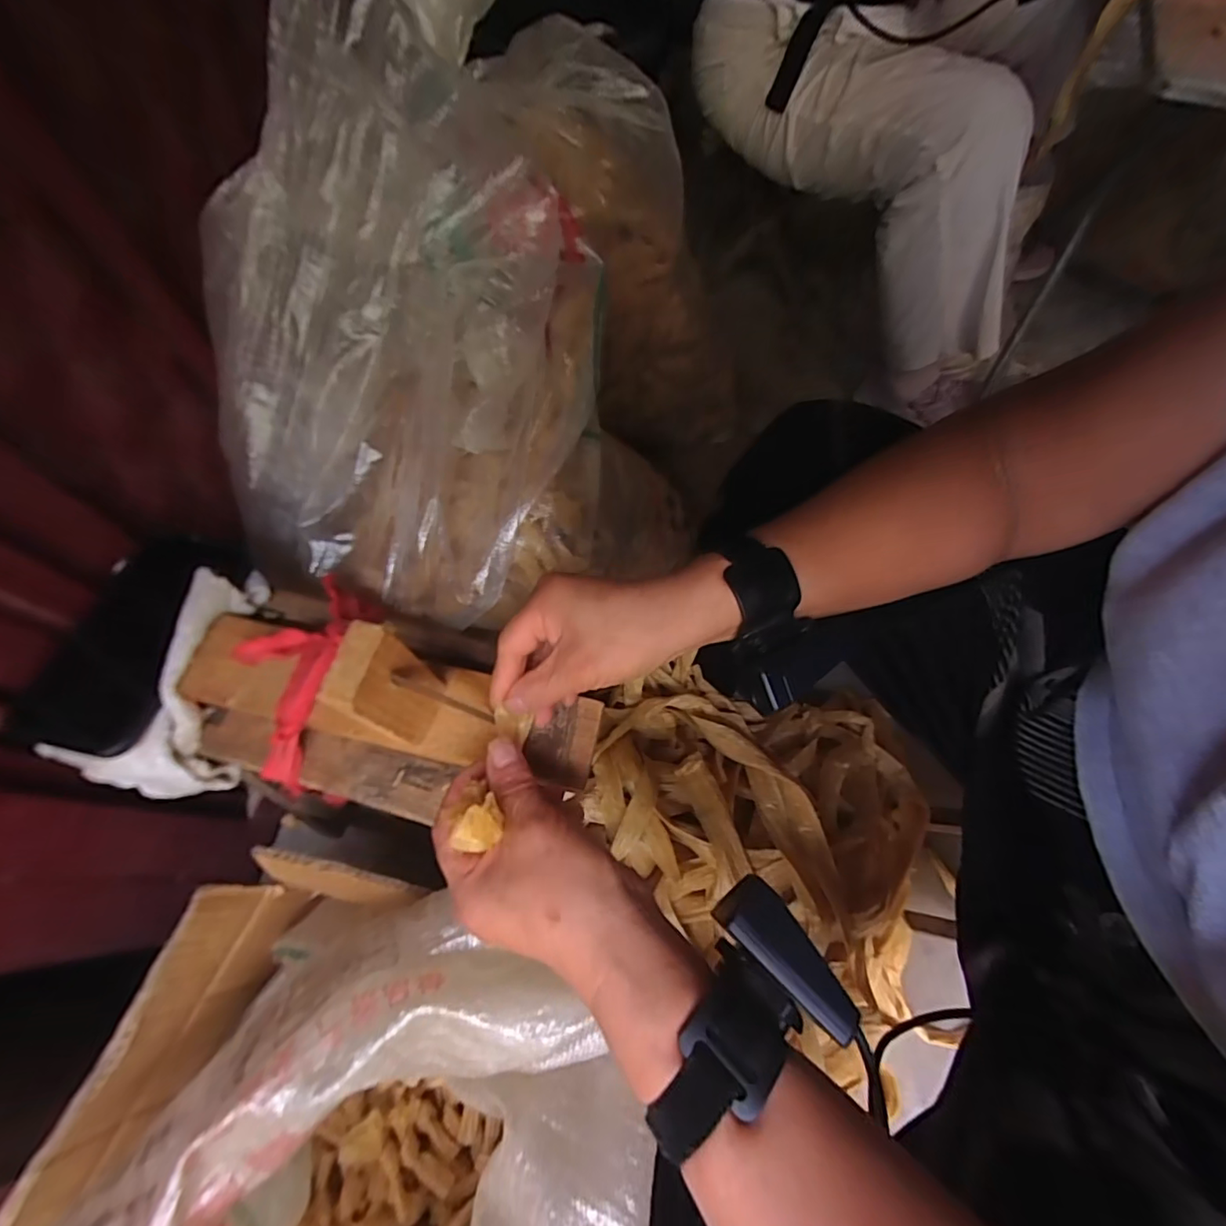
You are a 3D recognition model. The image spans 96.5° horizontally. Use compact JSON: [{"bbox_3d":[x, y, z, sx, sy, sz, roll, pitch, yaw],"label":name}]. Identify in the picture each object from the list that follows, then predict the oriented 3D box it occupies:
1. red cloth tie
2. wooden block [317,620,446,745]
[{"bbox_3d":[-0.210,0.043,0.375,0.080,0.054,0.154,2,65,1],"label":"red cloth tie"},{"bbox_3d":[-0.126,0.045,0.310,0.021,0.101,0.045,15,66,7],"label":"wooden block"}]

